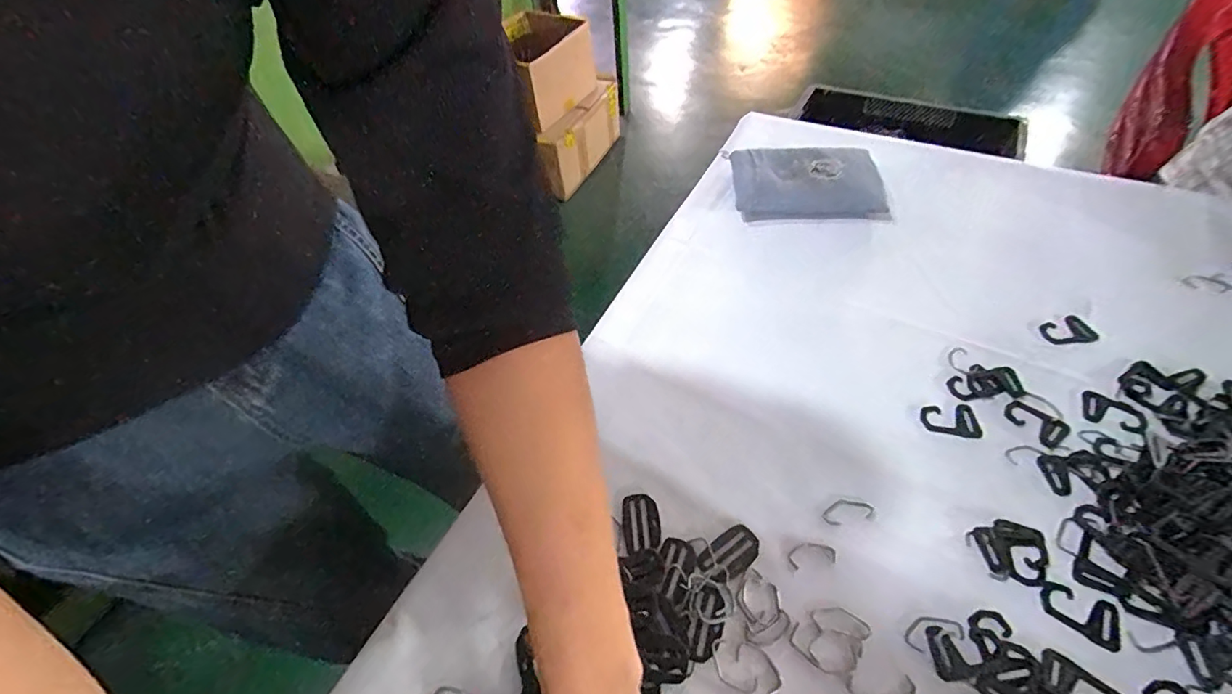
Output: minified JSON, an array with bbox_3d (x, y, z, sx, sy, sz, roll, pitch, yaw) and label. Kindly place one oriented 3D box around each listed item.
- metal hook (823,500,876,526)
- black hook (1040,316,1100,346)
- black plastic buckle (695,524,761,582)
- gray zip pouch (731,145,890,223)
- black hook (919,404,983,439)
[{"bbox_3d":[0.172,0.121,0.393,0.039,0.004,0.016,-14,50,-6],"label":"metal hook"},{"bbox_3d":[0.408,-0.014,0.480,0.043,0.004,0.032,-15,50,-7],"label":"black hook"},{"bbox_3d":[0.082,0.148,0.379,0.046,0.004,0.028,-33,54,-20],"label":"black plastic buckle"},{"bbox_3d":[0.224,-0.193,0.618,0.166,0.027,0.107,0,69,9],"label":"gray zip pouch"},{"bbox_3d":[0.274,0.061,0.433,0.043,0.004,0.030,-4,50,3],"label":"black hook"}]

